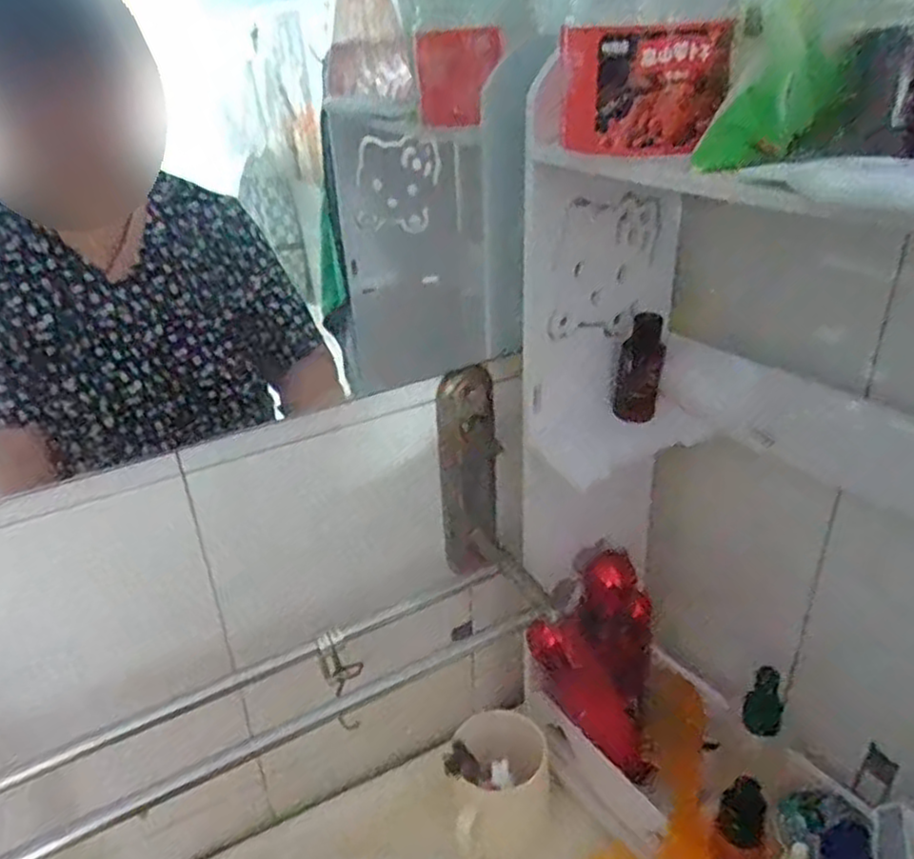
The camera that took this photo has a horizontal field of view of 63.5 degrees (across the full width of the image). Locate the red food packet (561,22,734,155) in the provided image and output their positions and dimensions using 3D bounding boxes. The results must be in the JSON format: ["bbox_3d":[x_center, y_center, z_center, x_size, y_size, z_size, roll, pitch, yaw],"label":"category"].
[{"bbox_3d":[0.091,-0.168,0.366,0.080,0.054,0.032,5,30,14],"label":"red food packet"}]

